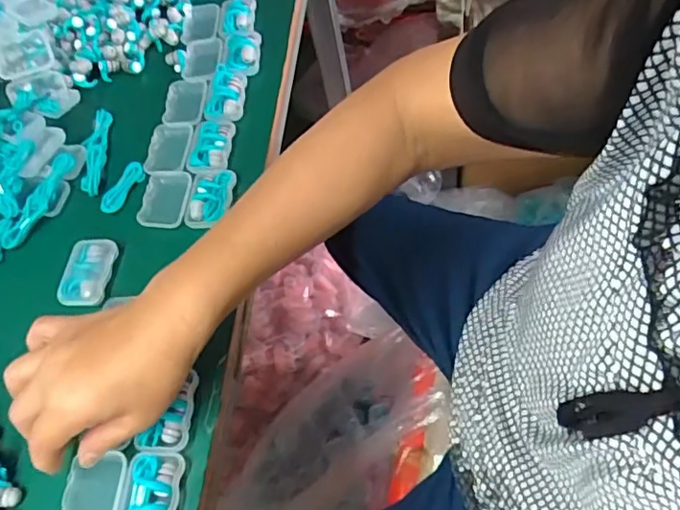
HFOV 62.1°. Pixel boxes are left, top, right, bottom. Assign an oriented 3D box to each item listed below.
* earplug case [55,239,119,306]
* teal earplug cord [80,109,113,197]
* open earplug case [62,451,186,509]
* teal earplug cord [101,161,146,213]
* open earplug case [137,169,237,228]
[{"bbox_3d":[-0.201,0.013,0.449,0.036,0.010,0.056,5,61,12],"label":"earplug case"},{"bbox_3d":[-0.229,-0.097,0.524,0.022,0.014,0.101,-9,59,4],"label":"teal earplug cord"},{"bbox_3d":[-0.138,0.152,0.354,0.075,0.013,0.055,-1,60,9],"label":"open earplug case"},{"bbox_3d":[-0.190,-0.059,0.496,0.022,0.008,0.054,15,63,18],"label":"teal earplug cord"},{"bbox_3d":[-0.129,-0.049,0.472,0.078,0.015,0.059,0,60,10],"label":"open earplug case"}]

